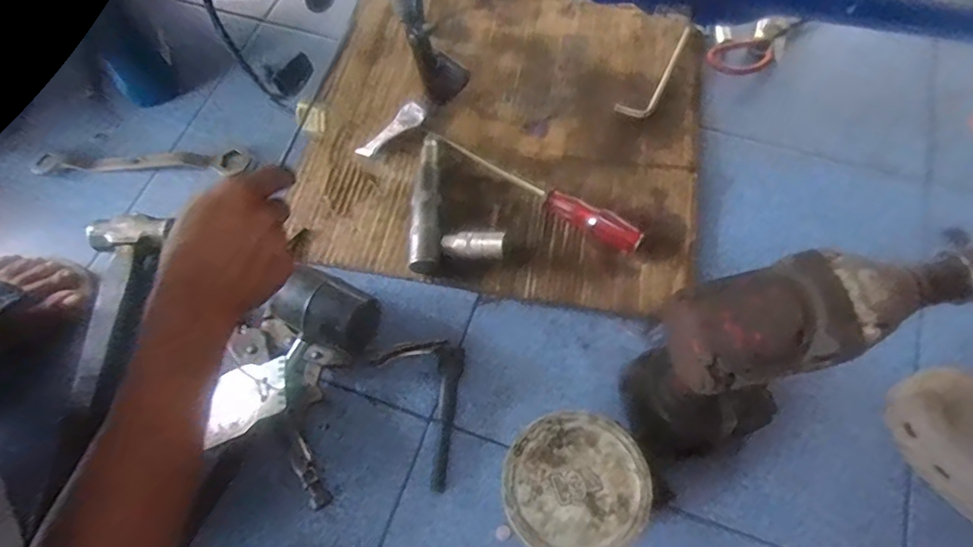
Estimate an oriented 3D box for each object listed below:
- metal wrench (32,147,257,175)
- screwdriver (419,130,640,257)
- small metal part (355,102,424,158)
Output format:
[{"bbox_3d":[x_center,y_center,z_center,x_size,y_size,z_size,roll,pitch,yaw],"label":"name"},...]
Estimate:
[{"bbox_3d":[-0.393,-0.128,0.659,0.247,0.015,0.030,0,64,2],"label":"metal wrench"},{"bbox_3d":[0.045,-0.093,0.604,0.253,0.028,0.024,34,70,17],"label":"screwdriver"},{"bbox_3d":[-0.106,-0.157,0.655,0.025,0.020,0.087,40,72,19],"label":"small metal part"}]

